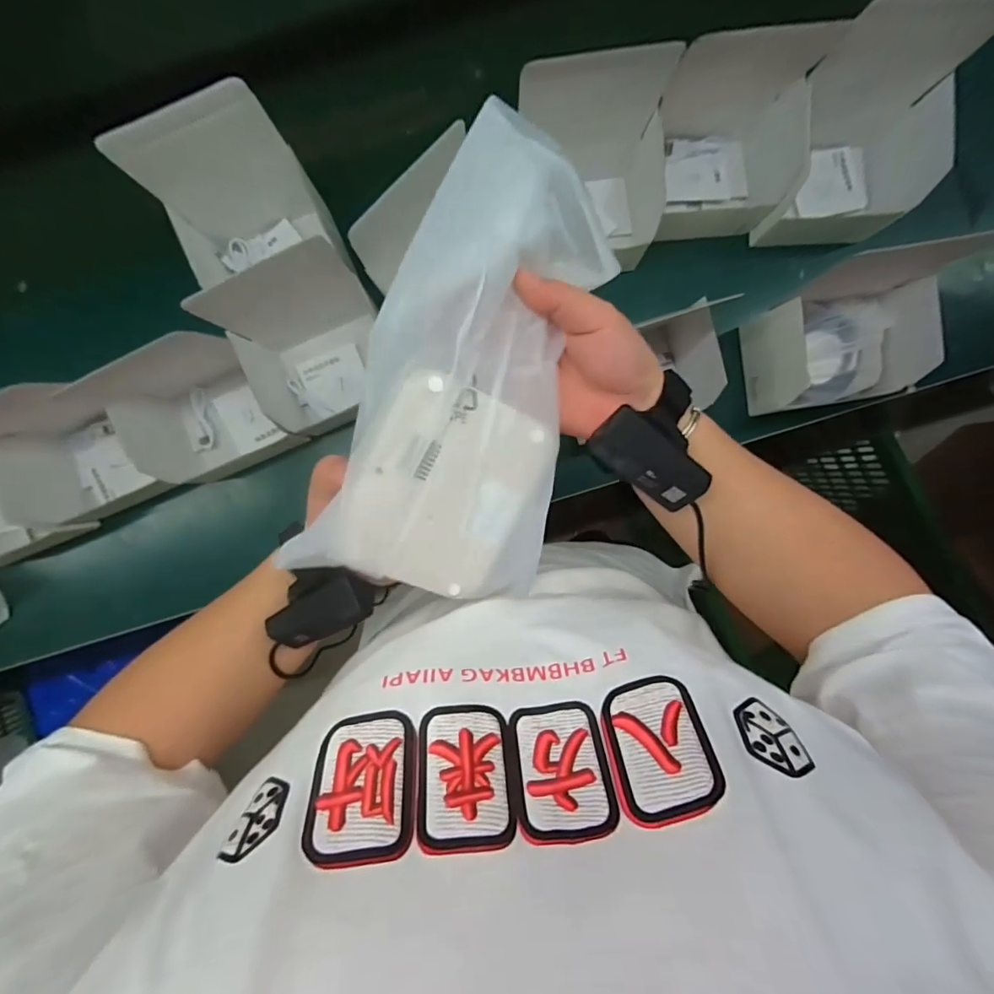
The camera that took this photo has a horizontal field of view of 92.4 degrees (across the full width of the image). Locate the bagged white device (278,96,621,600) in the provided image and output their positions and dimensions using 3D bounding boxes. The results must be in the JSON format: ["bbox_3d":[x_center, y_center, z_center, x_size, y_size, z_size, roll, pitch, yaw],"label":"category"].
[{"bbox_3d":[-0.006,-0.062,0.282,0.139,0.022,0.257,22,99,-15],"label":"bagged white device"}]

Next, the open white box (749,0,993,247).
[{"bbox_3d":[0.389,-0.373,0.504,0.159,0.194,0.114,-2,90,6],"label":"open white box"}]

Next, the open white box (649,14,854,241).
[{"bbox_3d":[0.250,-0.379,0.515,0.154,0.176,0.110,-3,90,6],"label":"open white box"}]

